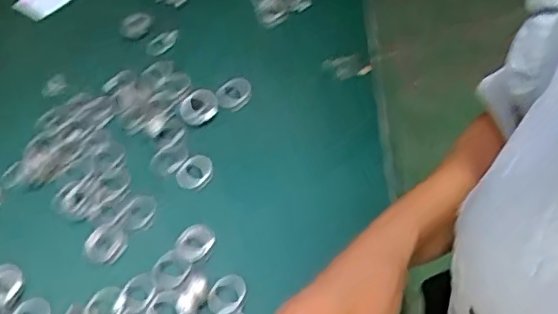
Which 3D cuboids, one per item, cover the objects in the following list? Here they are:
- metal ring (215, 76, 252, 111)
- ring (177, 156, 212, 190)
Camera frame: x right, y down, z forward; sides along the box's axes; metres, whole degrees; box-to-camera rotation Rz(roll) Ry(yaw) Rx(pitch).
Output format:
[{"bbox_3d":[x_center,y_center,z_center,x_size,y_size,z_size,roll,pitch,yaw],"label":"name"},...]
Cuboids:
[{"bbox_3d":[-0.043,-0.061,0.552,0.038,0.005,0.031,-29,71,-21],"label":"metal ring"},{"bbox_3d":[-0.074,0.012,0.501,0.027,0.012,0.029,-2,49,3],"label":"ring"}]

